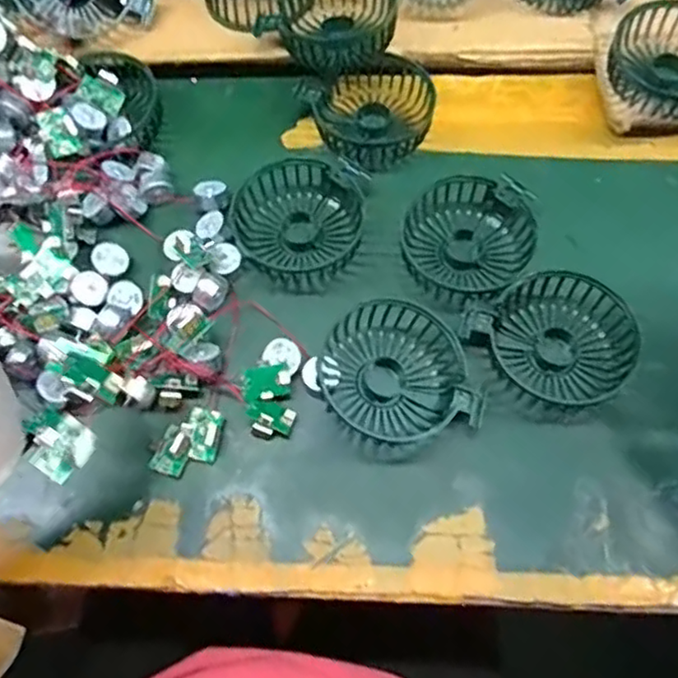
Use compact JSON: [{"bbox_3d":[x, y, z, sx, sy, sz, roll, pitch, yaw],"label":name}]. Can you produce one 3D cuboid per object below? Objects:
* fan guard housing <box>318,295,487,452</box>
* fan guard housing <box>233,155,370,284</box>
[{"bbox_3d":[0.033,0.022,0.398,0.081,0.025,0.091,-30,69,-11],"label":"fan guard housing"},{"bbox_3d":[-0.027,-0.085,0.449,0.083,0.024,0.084,10,68,6],"label":"fan guard housing"}]

